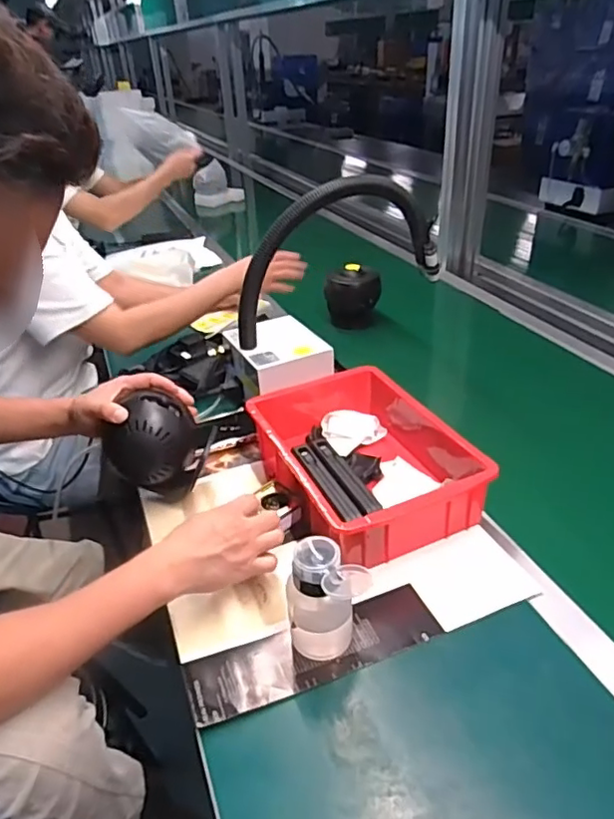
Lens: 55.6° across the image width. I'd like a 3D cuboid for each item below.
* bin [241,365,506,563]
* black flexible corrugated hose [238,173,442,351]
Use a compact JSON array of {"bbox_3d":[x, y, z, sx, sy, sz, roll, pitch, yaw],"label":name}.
[{"bbox_3d":[0.071,0.049,0.774,0.223,0.080,0.324,-17,34,-20],"label":"bin"},{"bbox_3d":[0.048,-0.227,0.862,0.322,0.217,0.035,-12,33,-14],"label":"black flexible corrugated hose"}]

